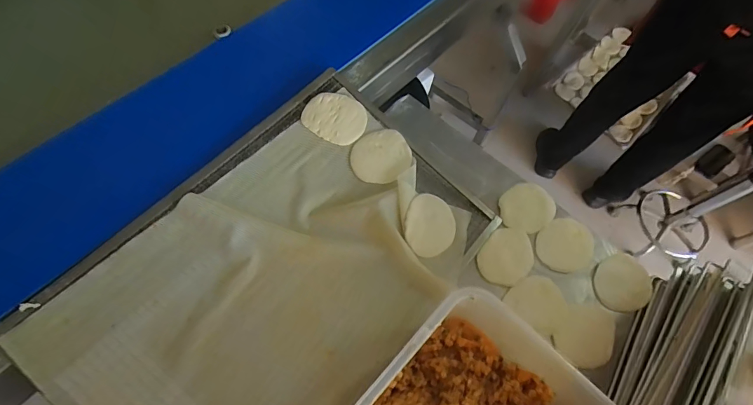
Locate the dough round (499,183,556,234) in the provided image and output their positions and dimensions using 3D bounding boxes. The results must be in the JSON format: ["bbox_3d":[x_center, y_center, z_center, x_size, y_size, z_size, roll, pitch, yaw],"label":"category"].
[{"bbox_3d":[0.263,0.009,0.690,0.102,0.005,0.084,-35,73,-20],"label":"dough round"}]

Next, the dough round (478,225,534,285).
[{"bbox_3d":[0.214,0.089,0.651,0.081,0.010,0.102,37,66,11],"label":"dough round"}]

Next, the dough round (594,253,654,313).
[{"bbox_3d":[0.404,0.130,0.648,0.103,0.007,0.083,-39,75,-21],"label":"dough round"}]

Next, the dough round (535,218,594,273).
[{"bbox_3d":[0.318,0.072,0.665,0.099,0.013,0.084,-33,73,-20],"label":"dough round"}]

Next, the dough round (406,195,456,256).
[{"bbox_3d":[0.087,0.037,0.636,0.082,0.004,0.099,10,73,-14],"label":"dough round"}]

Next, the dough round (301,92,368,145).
[{"bbox_3d":[-0.068,-0.142,0.661,0.100,0.006,0.086,24,73,-6],"label":"dough round"}]

